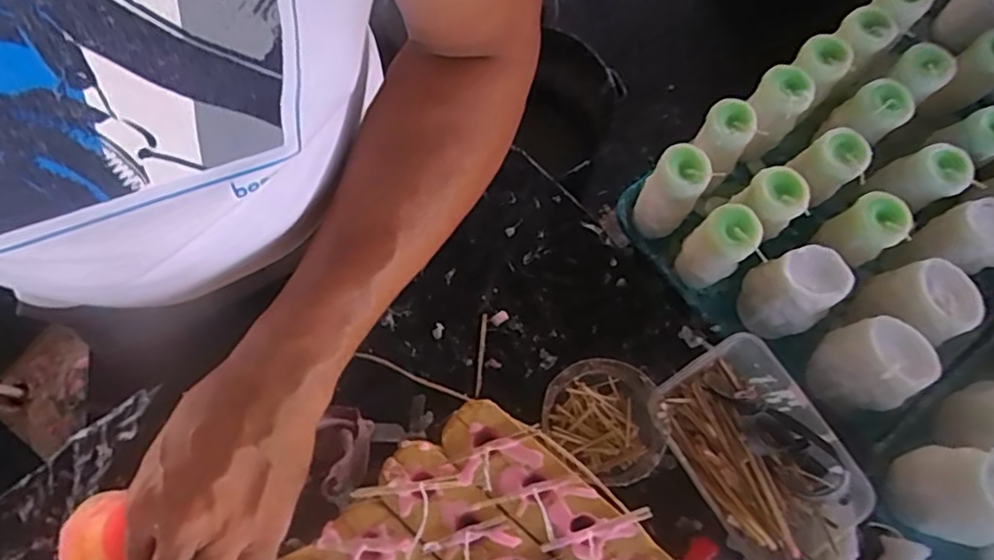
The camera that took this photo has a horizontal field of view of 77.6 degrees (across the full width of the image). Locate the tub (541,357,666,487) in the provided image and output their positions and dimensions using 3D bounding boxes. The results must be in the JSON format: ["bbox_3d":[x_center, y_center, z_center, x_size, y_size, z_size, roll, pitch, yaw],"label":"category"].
[{"bbox_3d":[0.092,0.123,0.547,0.099,0.073,0.098,0,72,-1],"label":"tub"}]

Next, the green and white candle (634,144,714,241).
[{"bbox_3d":[0.177,-0.090,0.633,0.051,0.100,0.056,0,72,-1],"label":"green and white candle"}]

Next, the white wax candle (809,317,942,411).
[{"bbox_3d":[0.350,0.082,0.590,0.064,0.109,0.082,-25,74,-10],"label":"white wax candle"}]

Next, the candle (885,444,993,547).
[{"bbox_3d":[0.403,0.186,0.538,0.064,0.098,0.076,-42,77,-14],"label":"candle"}]

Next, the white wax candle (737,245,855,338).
[{"bbox_3d":[0.293,0.014,0.608,0.066,0.110,0.064,0,72,-1],"label":"white wax candle"}]

